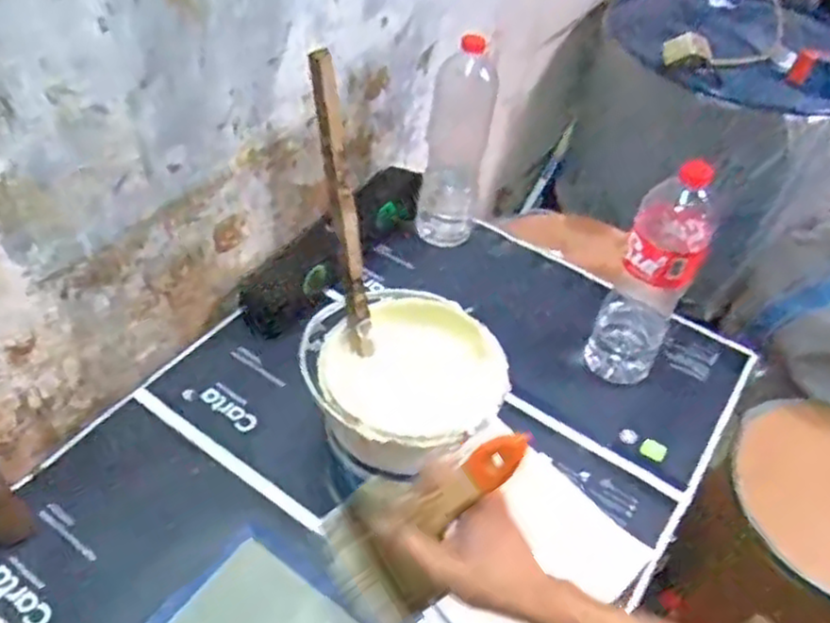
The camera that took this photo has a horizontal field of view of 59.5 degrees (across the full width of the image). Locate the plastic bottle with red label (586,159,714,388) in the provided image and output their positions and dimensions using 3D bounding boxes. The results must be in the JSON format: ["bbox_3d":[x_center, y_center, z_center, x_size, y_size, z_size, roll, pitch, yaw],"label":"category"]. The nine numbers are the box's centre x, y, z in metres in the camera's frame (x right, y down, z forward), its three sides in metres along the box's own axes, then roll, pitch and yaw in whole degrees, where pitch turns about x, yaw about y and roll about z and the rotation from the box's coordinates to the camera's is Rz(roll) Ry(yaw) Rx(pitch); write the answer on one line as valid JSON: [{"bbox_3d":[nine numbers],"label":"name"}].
[{"bbox_3d":[0.300,-0.050,0.903,0.090,0.313,0.109,25,48,17],"label":"plastic bottle with red label"}]

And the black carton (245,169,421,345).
[{"bbox_3d":[-0.114,-0.103,1.086,0.088,0.067,0.369,29,50,20],"label":"black carton"}]

